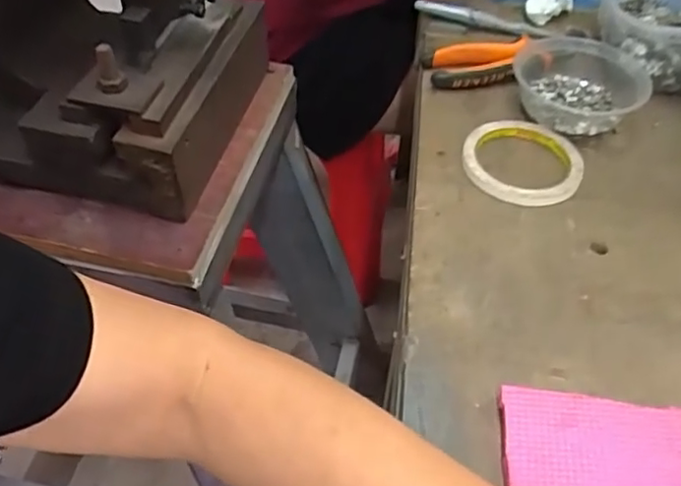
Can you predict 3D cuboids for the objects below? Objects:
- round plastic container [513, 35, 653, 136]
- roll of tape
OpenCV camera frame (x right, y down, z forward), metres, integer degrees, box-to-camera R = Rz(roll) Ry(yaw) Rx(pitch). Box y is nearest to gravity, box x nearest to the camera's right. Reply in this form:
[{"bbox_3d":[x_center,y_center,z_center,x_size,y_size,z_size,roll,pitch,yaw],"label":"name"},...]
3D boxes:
[{"bbox_3d":[0.216,-0.144,0.573,0.113,0.039,0.113,0,47,0],"label":"round plastic container"},{"bbox_3d":[0.153,-0.070,0.524,0.094,0.014,0.099,0,47,0],"label":"roll of tape"}]

